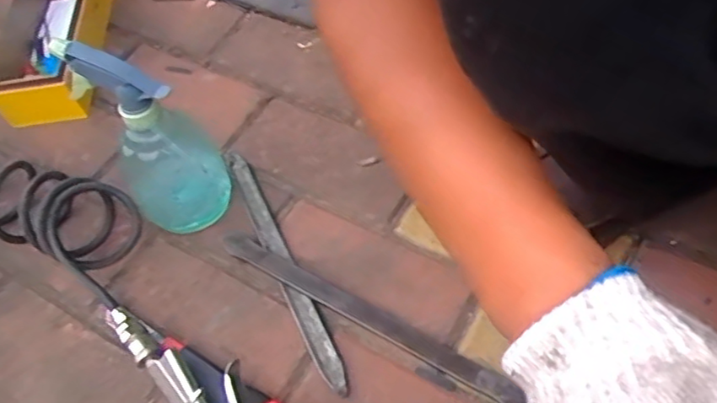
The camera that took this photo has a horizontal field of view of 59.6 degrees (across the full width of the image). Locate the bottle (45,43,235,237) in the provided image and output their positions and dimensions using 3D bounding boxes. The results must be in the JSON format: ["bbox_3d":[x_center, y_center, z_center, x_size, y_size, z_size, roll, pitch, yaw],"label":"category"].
[{"bbox_3d":[-0.172,-0.054,0.540,0.084,0.186,0.080,-2,57,3],"label":"bottle"}]

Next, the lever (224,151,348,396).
[{"bbox_3d":[-0.073,0.046,0.563,0.020,0.013,0.273,-25,57,-10],"label":"lever"}]

